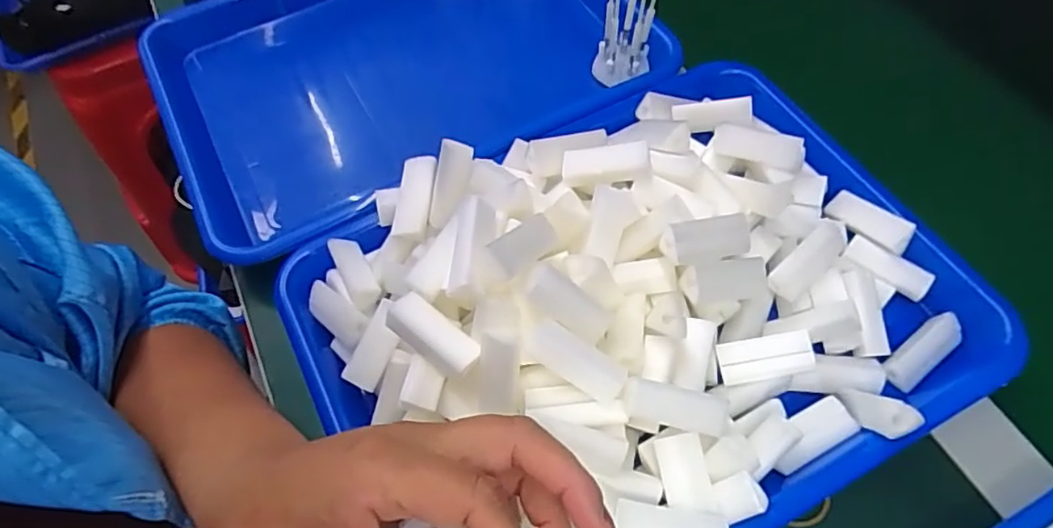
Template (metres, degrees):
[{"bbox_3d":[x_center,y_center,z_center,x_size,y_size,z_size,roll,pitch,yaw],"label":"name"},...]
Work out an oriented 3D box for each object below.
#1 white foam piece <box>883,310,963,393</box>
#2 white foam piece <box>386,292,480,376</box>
[{"bbox_3d":[0.206,0.045,0.324,0.049,0.010,0.018,-34,63,-16],"label":"white foam piece"},{"bbox_3d":[-0.042,0.034,0.290,0.045,0.020,0.018,30,66,19],"label":"white foam piece"}]

